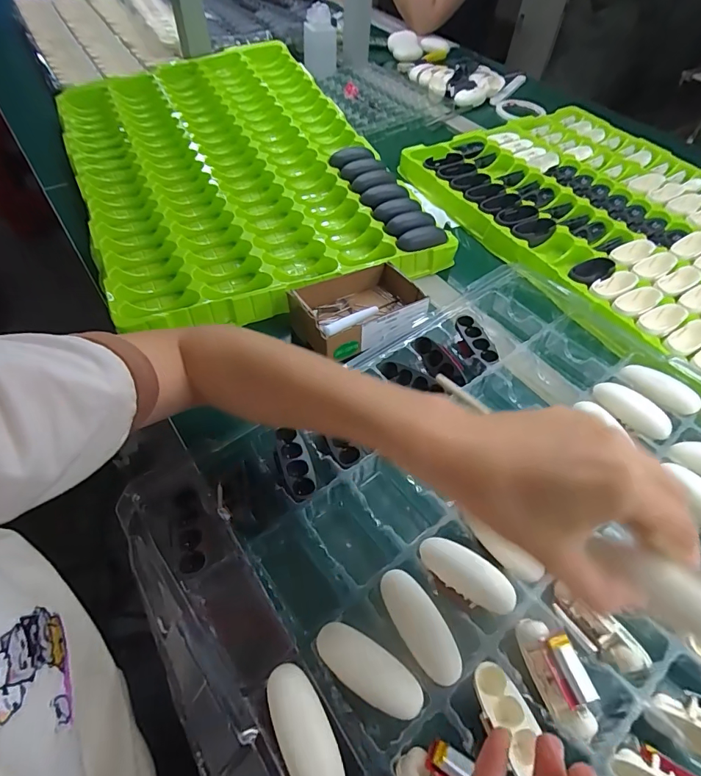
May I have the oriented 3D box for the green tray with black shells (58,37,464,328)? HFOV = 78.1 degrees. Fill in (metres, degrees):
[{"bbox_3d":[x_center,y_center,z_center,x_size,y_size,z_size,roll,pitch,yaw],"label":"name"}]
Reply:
[{"bbox_3d":[-0.166,-0.325,0.583,0.364,0.034,0.574,-20,57,-17],"label":"green tray with black shells"}]

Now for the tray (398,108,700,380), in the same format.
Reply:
[{"bbox_3d":[0.388,-0.223,0.585,0.440,0.032,0.589,-29,59,-24],"label":"tray"}]

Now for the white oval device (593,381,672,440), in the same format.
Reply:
[{"bbox_3d":[0.240,0.017,0.367,0.064,0.016,0.021,34,58,20],"label":"white oval device"}]

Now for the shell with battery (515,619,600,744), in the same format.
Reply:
[{"bbox_3d":[0.124,0.170,0.256,0.023,0.021,0.061,-15,56,-14],"label":"shell with battery"}]

